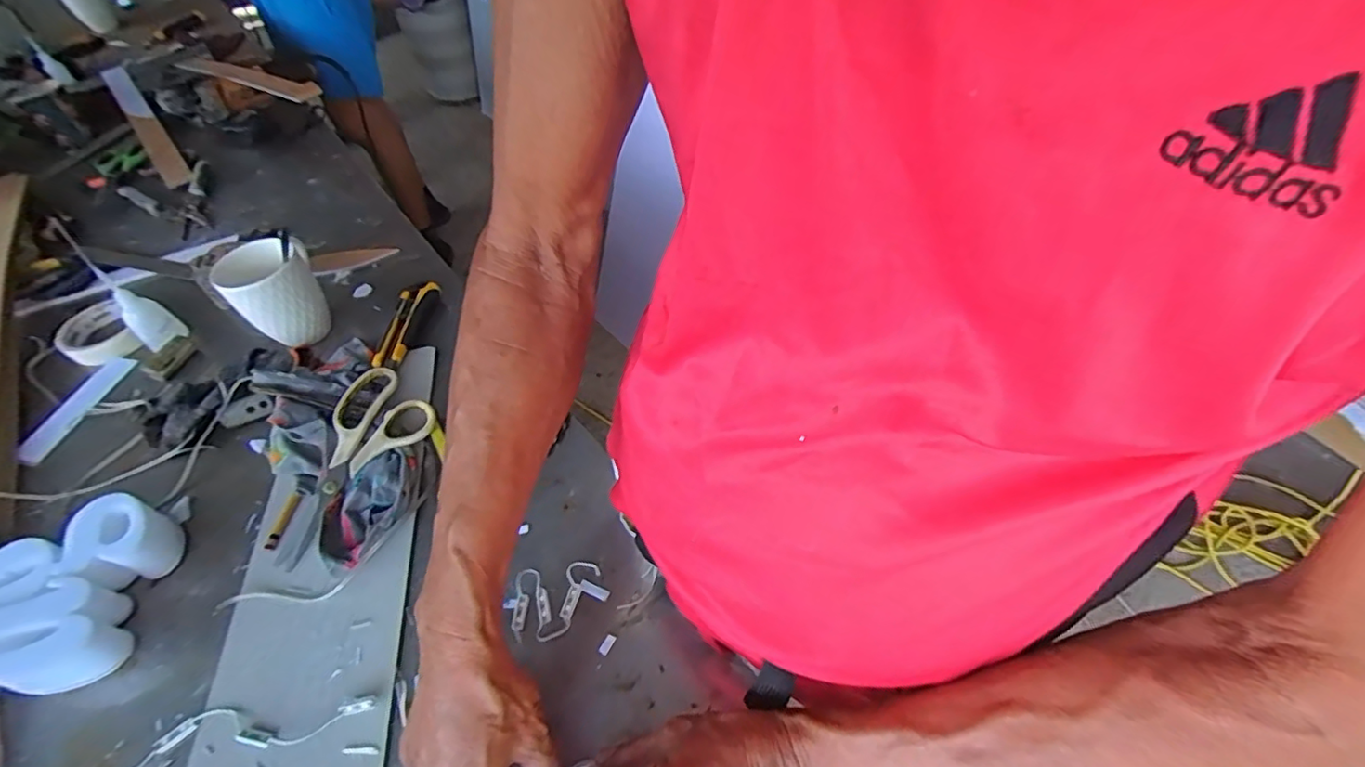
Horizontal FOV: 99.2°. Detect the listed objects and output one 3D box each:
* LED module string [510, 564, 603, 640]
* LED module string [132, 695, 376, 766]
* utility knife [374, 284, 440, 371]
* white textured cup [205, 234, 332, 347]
[{"bbox_3d":[-0.100,0.171,0.456,0.065,0.009,0.059,-6,50,1],"label":"LED module string"},{"bbox_3d":[-0.306,0.243,0.412,0.173,0.007,0.034,-10,50,-3],"label":"LED module string"},{"bbox_3d":[-0.317,-0.066,0.663,0.036,0.021,0.137,0,50,5],"label":"utility knife"},{"bbox_3d":[-0.445,-0.097,0.644,0.075,0.112,0.089,35,61,29],"label":"white textured cup"}]

